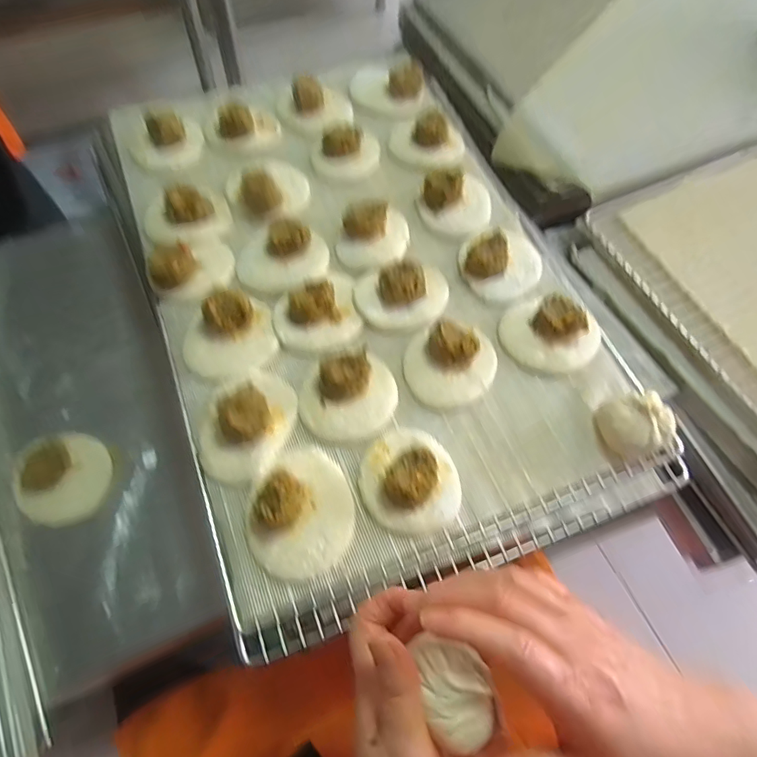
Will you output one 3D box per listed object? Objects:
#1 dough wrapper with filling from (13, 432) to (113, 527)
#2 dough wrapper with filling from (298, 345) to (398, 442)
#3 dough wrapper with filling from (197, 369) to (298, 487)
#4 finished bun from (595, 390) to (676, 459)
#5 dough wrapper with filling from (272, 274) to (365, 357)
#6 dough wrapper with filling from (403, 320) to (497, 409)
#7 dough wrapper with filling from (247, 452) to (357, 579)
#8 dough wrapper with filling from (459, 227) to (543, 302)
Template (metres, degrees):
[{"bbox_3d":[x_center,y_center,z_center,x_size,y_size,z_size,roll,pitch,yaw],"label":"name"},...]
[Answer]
[{"bbox_3d":[-0.297,0.093,0.484,0.074,0.029,0.084,8,63,0],"label":"dough wrapper with filling"},{"bbox_3d":[-0.026,0.012,0.439,0.083,0.029,0.075,-6,63,-7],"label":"dough wrapper with filling"},{"bbox_3d":[-0.111,0.033,0.422,0.070,0.030,0.099,23,64,8],"label":"dough wrapper with filling"},{"bbox_3d":[0.215,0.040,0.431,0.046,0.042,0.049,2,63,-3],"label":"finished bun"},{"bbox_3d":[-0.057,-0.066,0.477,0.080,0.029,0.078,2,63,-3],"label":"dough wrapper with filling"},{"bbox_3d":[0.067,-0.018,0.460,0.083,0.030,0.075,-16,65,-12],"label":"dough wrapper with filling"},{"bbox_3d":[-0.061,0.098,0.391,0.080,0.033,0.095,-12,64,-10],"label":"dough wrapper with filling"},{"bbox_3d":[0.130,-0.119,0.514,0.084,0.029,0.070,-15,65,-11],"label":"dough wrapper with filling"}]

